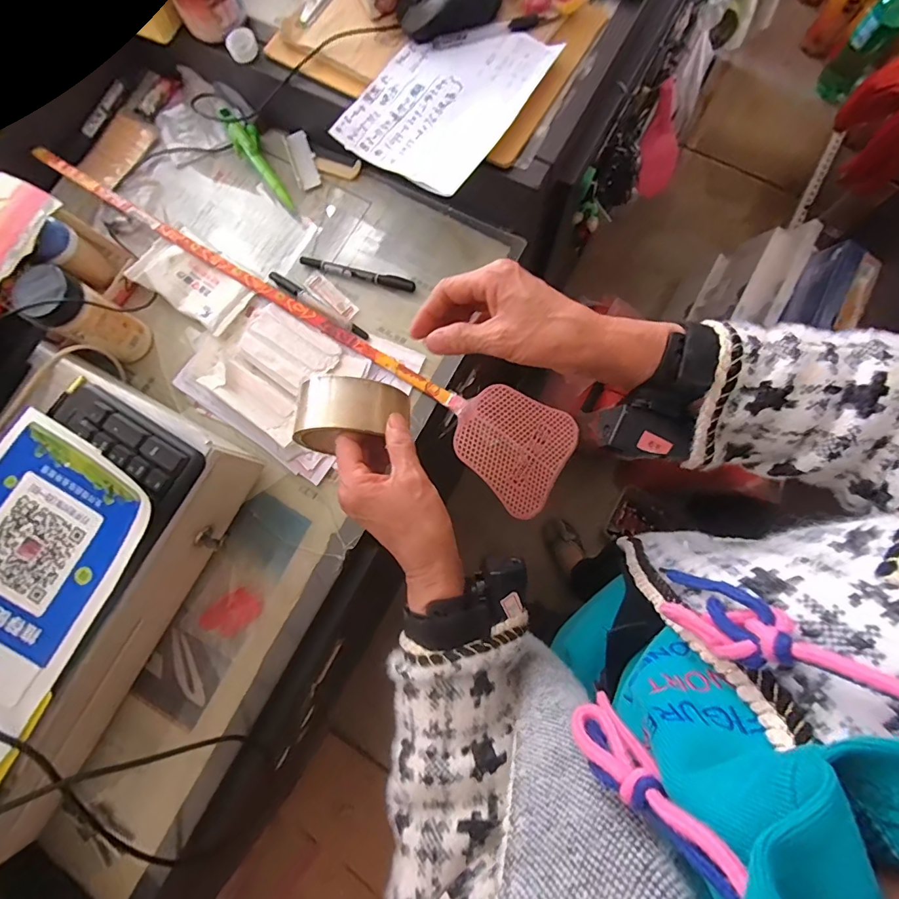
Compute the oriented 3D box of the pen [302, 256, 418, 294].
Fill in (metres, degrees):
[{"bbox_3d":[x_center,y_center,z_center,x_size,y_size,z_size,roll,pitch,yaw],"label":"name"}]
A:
[{"bbox_3d":[-0.106,-0.203,0.514,0.136,0.011,0.013,16,79,2],"label":"pen"}]

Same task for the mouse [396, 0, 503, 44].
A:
[{"bbox_3d":[0.001,-0.457,0.456,0.108,0.038,0.057,-1,79,-1],"label":"mouse"}]

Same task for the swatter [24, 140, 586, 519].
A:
[{"bbox_3d":[-0.174,-0.129,0.498,0.669,0.024,0.124,27,72,1],"label":"swatter"}]

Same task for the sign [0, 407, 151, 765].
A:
[{"bbox_3d":[-0.345,0.112,0.331,0.142,0.032,0.259,27,80,4],"label":"sign"}]

